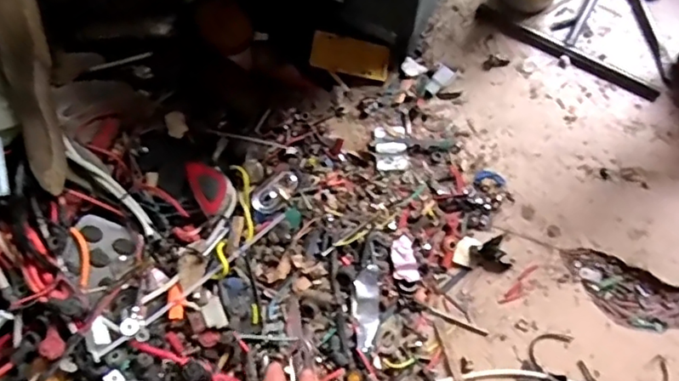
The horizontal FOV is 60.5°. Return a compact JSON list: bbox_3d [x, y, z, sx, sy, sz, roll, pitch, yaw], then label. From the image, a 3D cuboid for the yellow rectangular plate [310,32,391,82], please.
[{"bbox_3d":[0.012,-0.135,0.581,0.076,0.010,0.036,12,75,-10],"label":"yellow rectangular plate"}]

